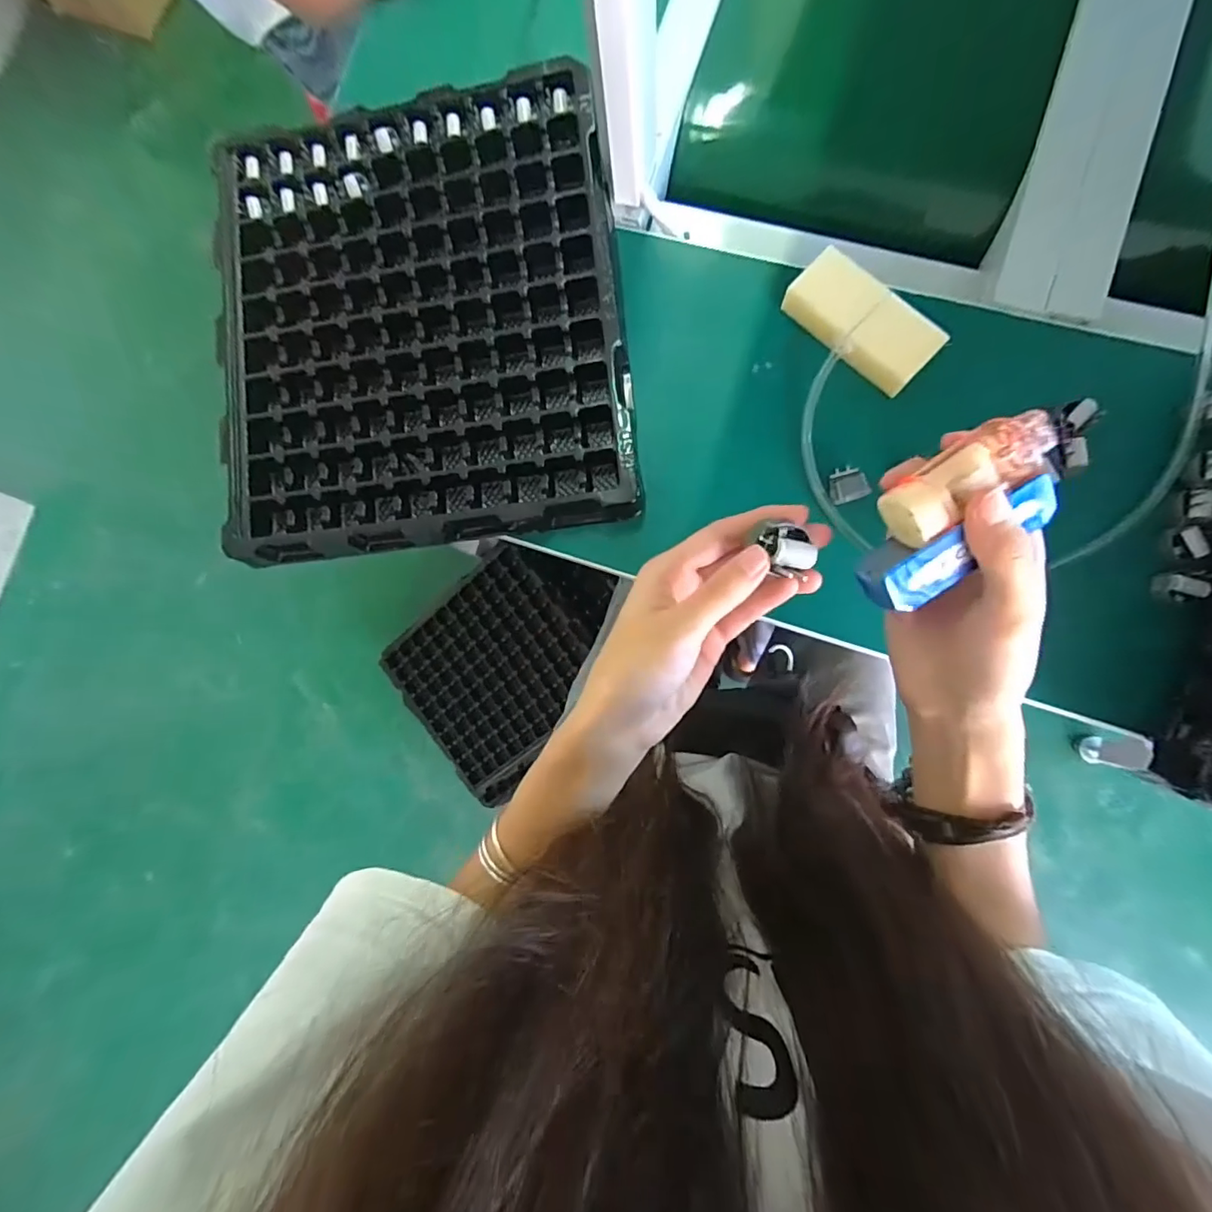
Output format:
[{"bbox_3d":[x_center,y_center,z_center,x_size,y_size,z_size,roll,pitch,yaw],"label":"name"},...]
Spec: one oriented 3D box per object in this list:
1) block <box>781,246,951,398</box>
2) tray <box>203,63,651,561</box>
[{"bbox_3d":[0.205,-0.228,0.424,0.121,0.034,0.048,42,91,9],"label":"block"},{"bbox_3d":[-0.168,-0.255,0.472,0.357,0.036,0.400,-7,84,6],"label":"tray"}]

